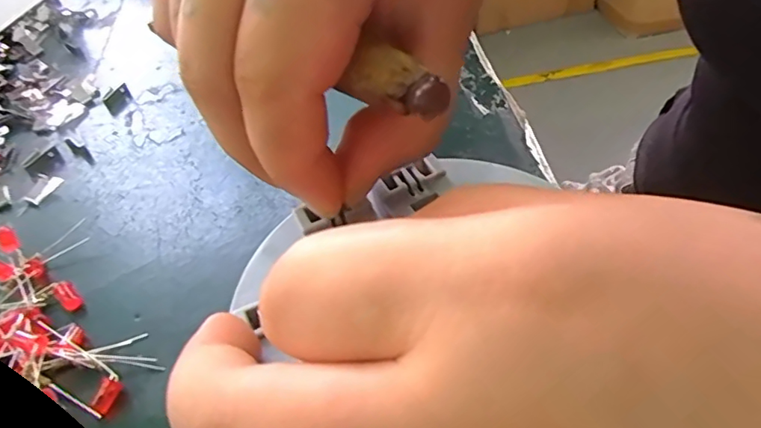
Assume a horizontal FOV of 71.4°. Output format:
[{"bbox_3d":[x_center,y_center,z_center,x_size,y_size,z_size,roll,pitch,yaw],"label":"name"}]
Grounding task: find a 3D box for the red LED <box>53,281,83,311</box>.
[{"bbox_3d":[-0.095,0.025,0.161,0.005,0.006,0.007,-38,54,-25],"label":"red LED"}]

